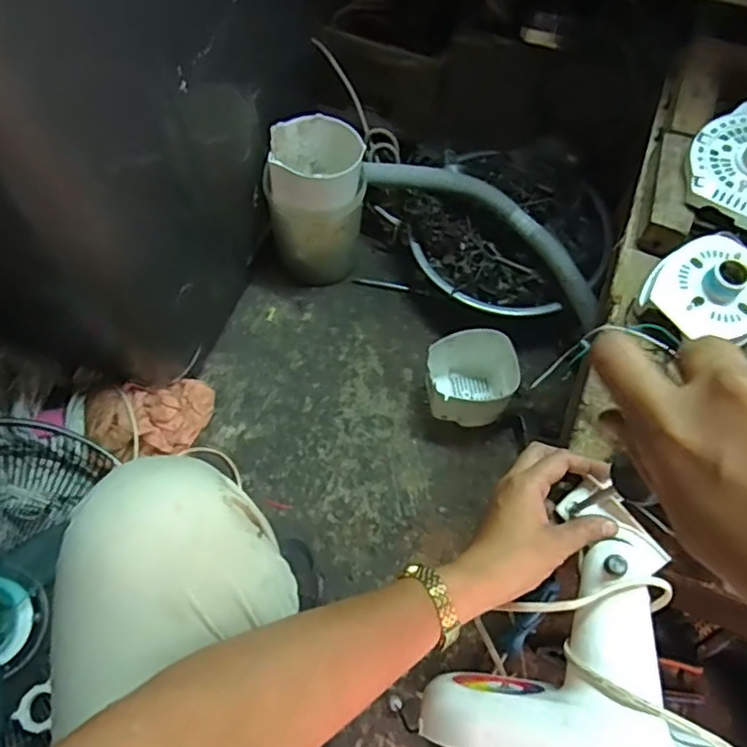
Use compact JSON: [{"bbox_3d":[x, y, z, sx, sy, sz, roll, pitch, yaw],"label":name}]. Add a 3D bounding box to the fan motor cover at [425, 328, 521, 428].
[{"bbox_3d":[0.136,0.009,0.855,0.125,0.113,0.100,11,66,4],"label":"fan motor cover"}]

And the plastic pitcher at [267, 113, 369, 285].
[{"bbox_3d":[-0.082,-0.241,0.896,0.132,0.222,0.132,-9,66,-6],"label":"plastic pitcher"}]

